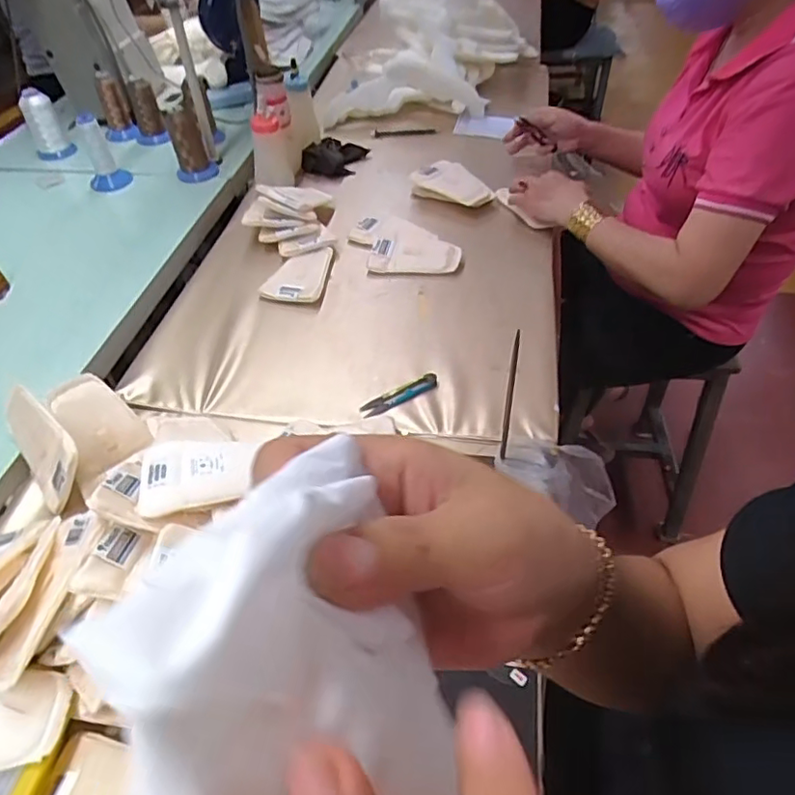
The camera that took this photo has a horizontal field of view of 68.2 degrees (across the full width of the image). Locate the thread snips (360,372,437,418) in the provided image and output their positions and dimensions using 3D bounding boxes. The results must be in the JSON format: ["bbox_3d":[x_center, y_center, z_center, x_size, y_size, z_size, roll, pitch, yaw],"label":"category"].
[{"bbox_3d":[0.003,-0.003,0.689,0.096,0.014,0.024,-24,51,-20],"label":"thread snips"}]

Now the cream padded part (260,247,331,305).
[{"bbox_3d":[-0.140,-0.179,0.854,0.087,0.021,0.125,9,47,10],"label":"cream padded part"}]

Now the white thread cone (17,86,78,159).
[{"bbox_3d":[-0.638,-0.495,1.065,0.064,0.105,0.053,-20,49,-16],"label":"white thread cone"}]

